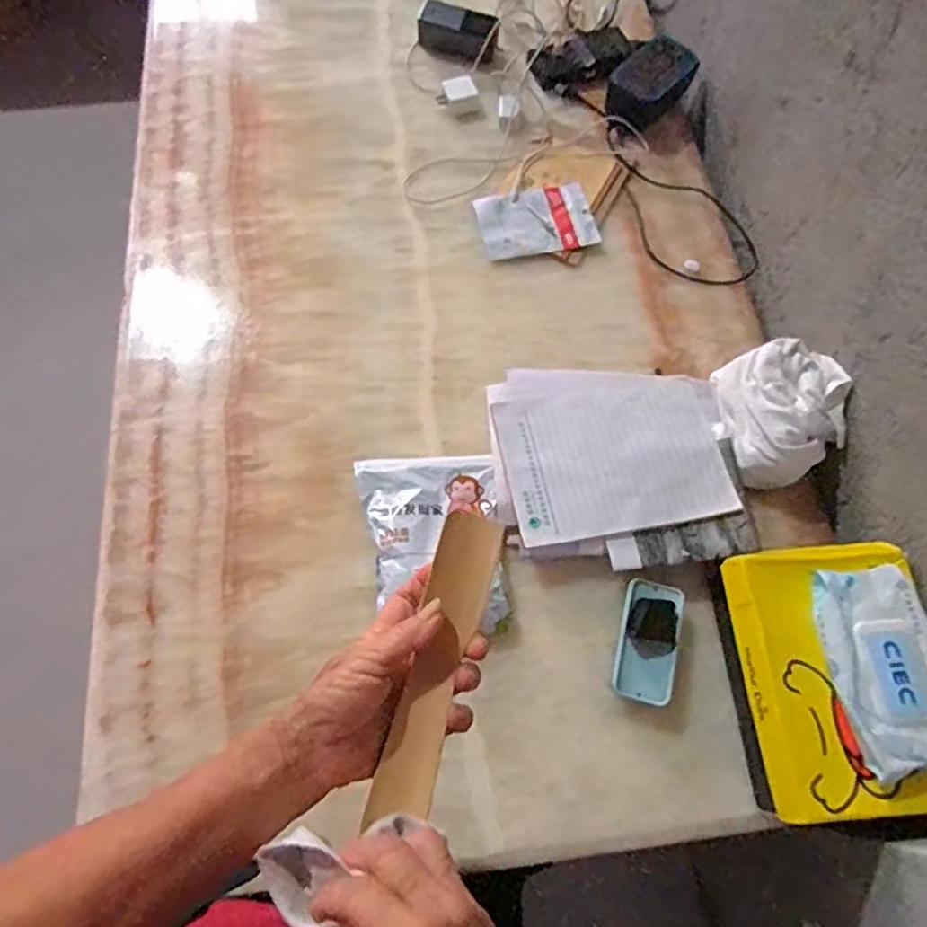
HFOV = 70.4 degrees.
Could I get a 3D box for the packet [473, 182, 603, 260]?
[{"bbox_3d":[0.106,-0.353,0.957,0.165,0.005,0.113,-11,67,-6],"label":"packet"}]

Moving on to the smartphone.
[{"bbox_3d":[0.203,0.192,0.715,0.062,0.012,0.127,13,70,13],"label":"smartphone"}]

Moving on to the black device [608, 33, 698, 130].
[{"bbox_3d":[0.287,-0.587,1.020,0.096,0.061,0.140,37,71,13],"label":"black device"}]

